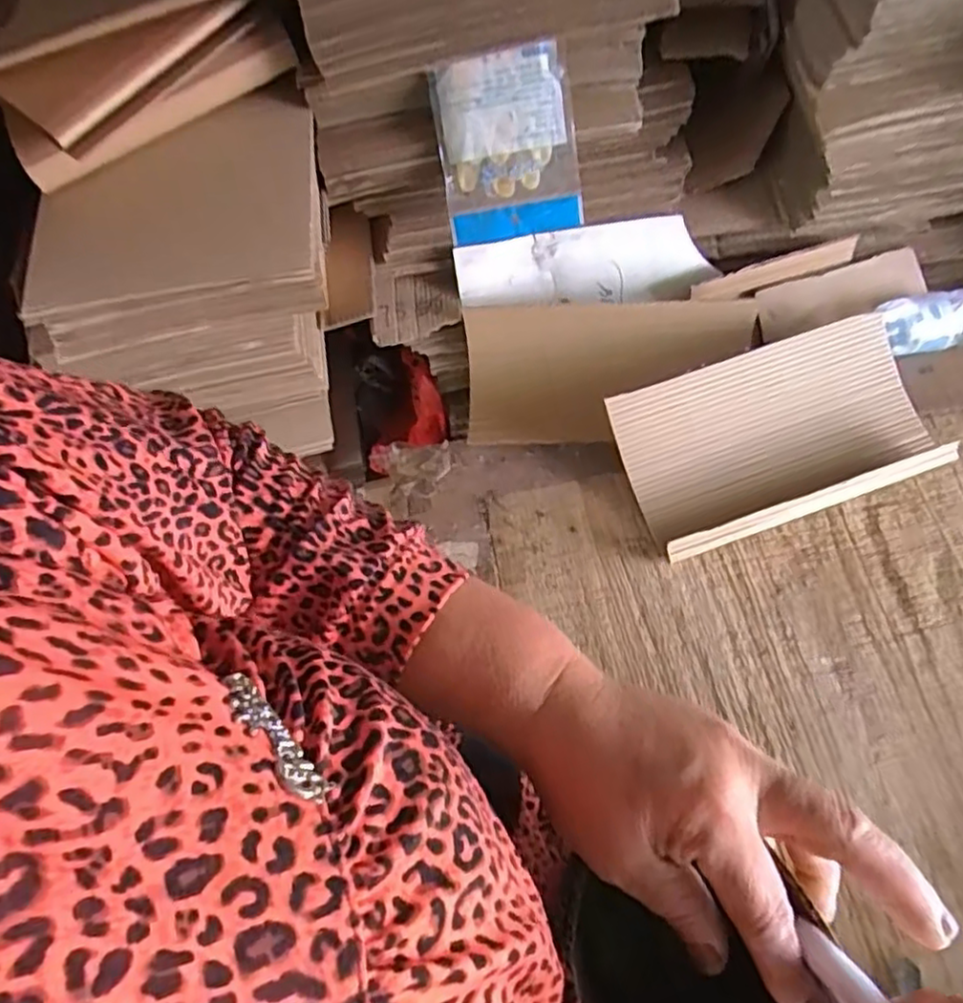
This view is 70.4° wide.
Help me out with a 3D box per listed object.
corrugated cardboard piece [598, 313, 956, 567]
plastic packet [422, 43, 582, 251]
[{"bbox_3d":[0.324,-0.072,0.750,0.329,0.075,0.181,-18,66,-9],"label":"corrugated cardboard piece"},{"bbox_3d":[0.026,-0.352,0.691,0.135,0.172,0.024,-10,41,3],"label":"plastic packet"}]

